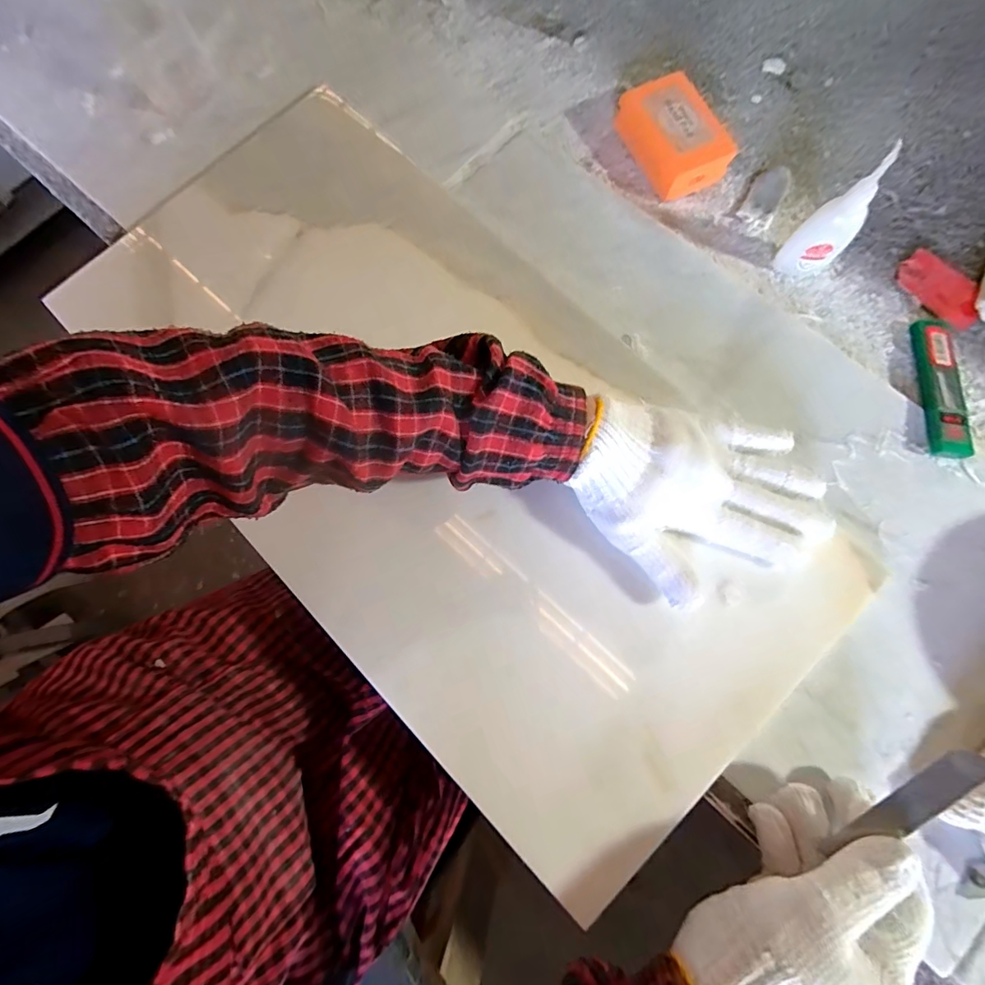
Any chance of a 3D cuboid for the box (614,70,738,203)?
[{"bbox_3d":[0.152,-0.308,0.402,0.061,0.034,0.103,-25,79,-4],"label":"box"}]

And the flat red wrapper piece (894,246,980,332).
[{"bbox_3d":[0.366,-0.166,0.380,0.046,0.005,0.069,-41,80,-7],"label":"flat red wrapper piece"}]

